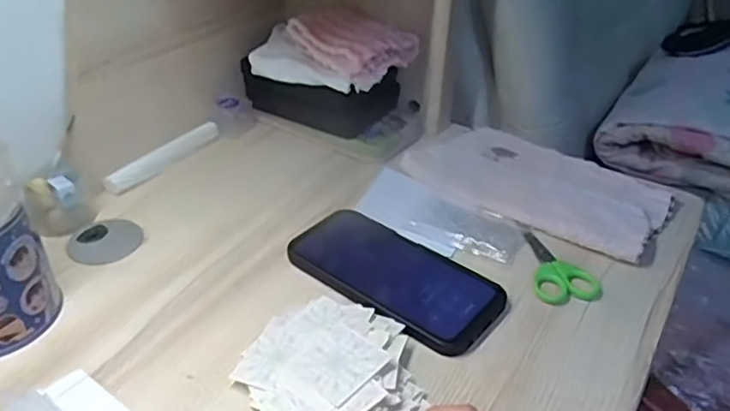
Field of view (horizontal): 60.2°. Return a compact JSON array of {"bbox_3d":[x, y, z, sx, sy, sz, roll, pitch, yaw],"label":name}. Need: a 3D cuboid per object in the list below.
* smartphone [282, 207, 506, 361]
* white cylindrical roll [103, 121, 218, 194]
[{"bbox_3d":[0.026,0.052,0.484,0.167,0.015,0.084,27,43,32],"label":"smartphone"},{"bbox_3d":[-0.201,-0.049,0.628,0.017,0.021,0.130,24,41,29],"label":"white cylindrical roll"}]

